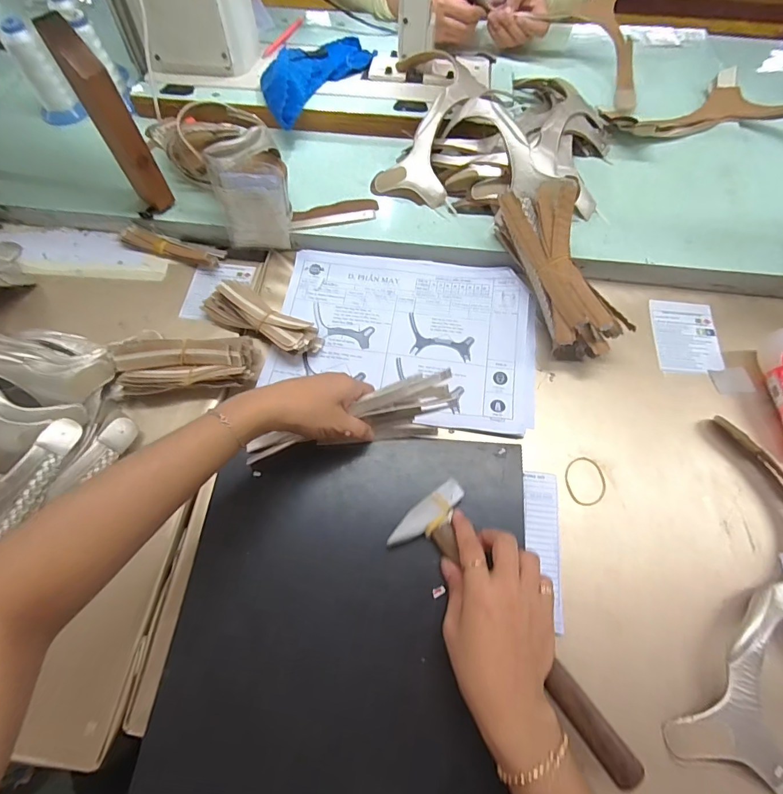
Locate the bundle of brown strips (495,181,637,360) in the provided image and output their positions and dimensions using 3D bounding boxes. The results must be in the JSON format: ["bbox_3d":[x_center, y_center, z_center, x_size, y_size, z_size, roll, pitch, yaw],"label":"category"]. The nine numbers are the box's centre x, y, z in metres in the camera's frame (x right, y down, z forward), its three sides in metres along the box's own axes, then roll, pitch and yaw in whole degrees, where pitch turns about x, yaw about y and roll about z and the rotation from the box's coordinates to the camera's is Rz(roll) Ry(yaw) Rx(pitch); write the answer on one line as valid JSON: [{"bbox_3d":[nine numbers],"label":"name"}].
[{"bbox_3d":[0.185,-0.141,0.487,0.070,0.092,0.205,-20,69,-8],"label":"bundle of brown strips"}]

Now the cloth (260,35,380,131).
[{"bbox_3d":[-0.114,-0.477,0.631,0.094,0.049,0.241,32,71,12],"label":"cloth"}]

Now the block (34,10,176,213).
[{"bbox_3d":[-0.306,-0.292,0.490,0.041,0.202,0.053,-35,72,-13],"label":"block"}]

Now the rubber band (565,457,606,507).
[{"bbox_3d":[0.199,0.086,0.445,0.040,0.004,0.050,-1,68,0],"label":"rubber band"}]

